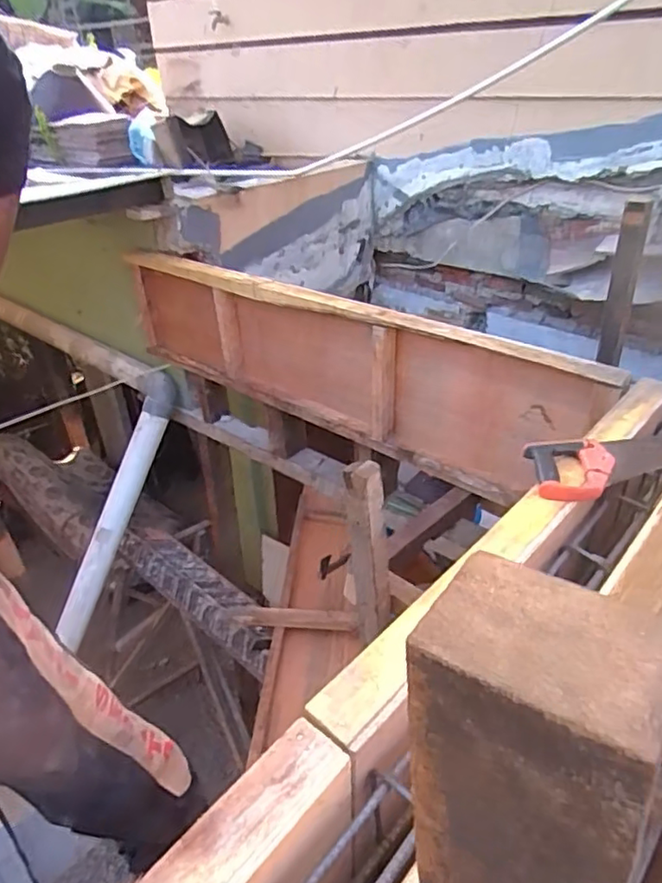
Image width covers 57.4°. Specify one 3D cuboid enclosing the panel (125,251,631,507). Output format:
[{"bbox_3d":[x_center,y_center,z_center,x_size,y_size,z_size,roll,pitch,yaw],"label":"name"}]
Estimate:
[{"bbox_3d":[-0.040,-0.245,1.795,1.677,0.415,0.097,22,40,34],"label":"panel"}]

